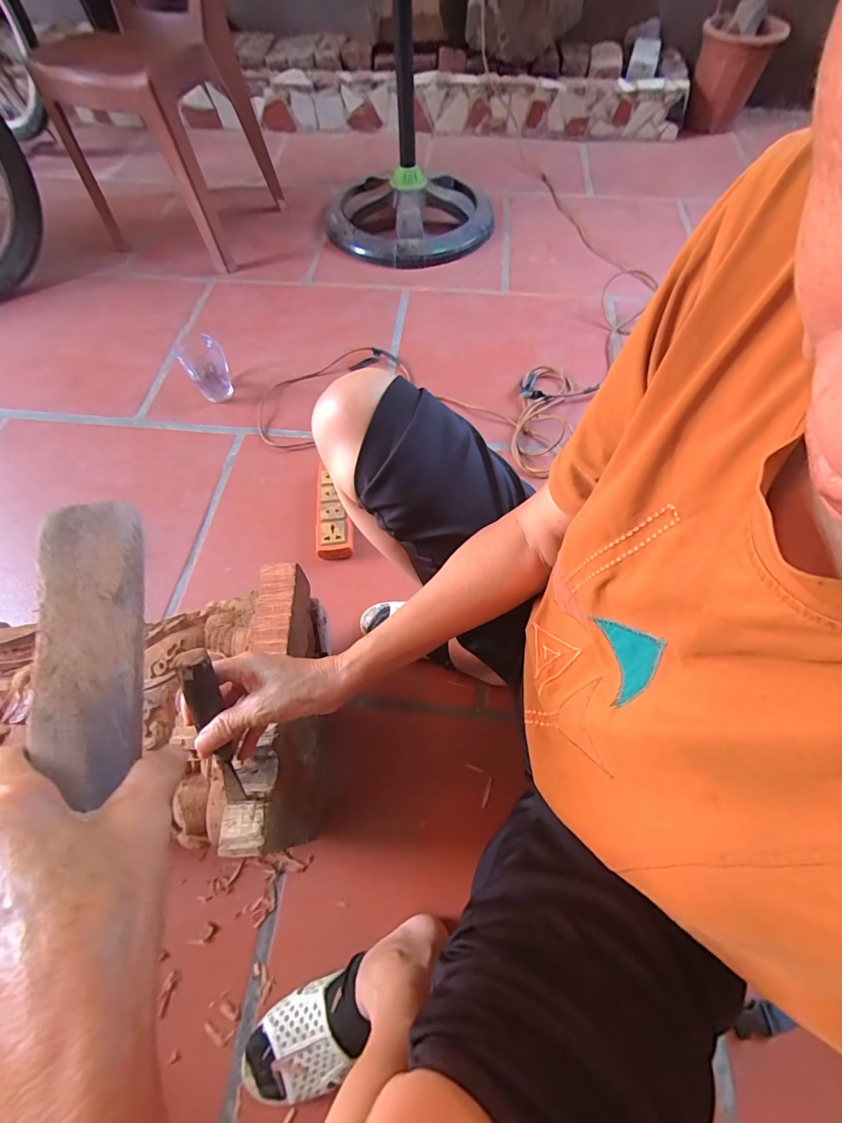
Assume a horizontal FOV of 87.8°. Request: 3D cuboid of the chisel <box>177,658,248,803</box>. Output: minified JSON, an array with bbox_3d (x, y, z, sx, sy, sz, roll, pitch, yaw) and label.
[{"bbox_3d":[-0.174,0.148,0.373,0.023,0.145,0.017,-8,22,-4],"label":"chisel"}]

